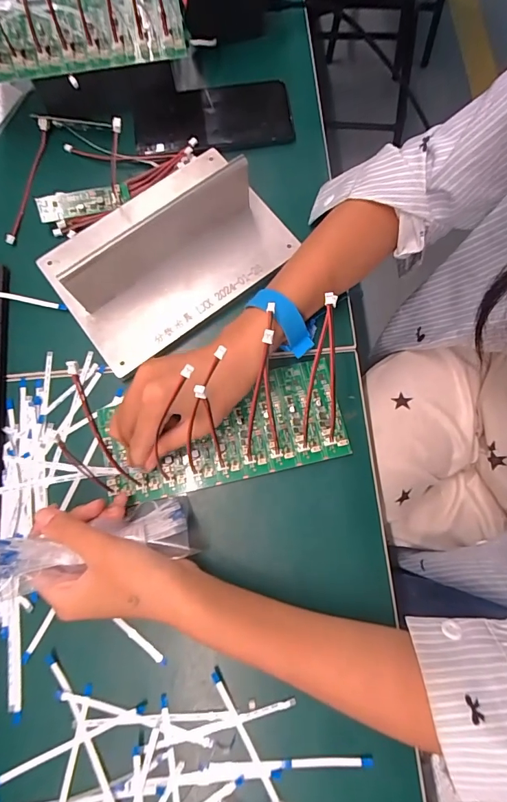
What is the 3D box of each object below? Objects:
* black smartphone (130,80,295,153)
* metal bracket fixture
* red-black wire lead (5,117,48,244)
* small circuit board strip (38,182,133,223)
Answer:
[{"bbox_3d":[-0.042,-0.284,0.398,0.156,0.007,0.071,-9,77,0],"label":"black smartphone"},{"bbox_3d":[-0.079,-0.133,0.337,0.187,0.056,0.145,-36,79,-7],"label":"metal bracket fixture"},{"bbox_3d":[-0.222,-0.214,0.389,0.012,0.020,0.132,11,77,4],"label":"red-black wire lead"},{"bbox_3d":[-0.160,-0.188,0.376,0.084,0.009,0.024,-16,99,-5],"label":"small circuit board strip"}]

